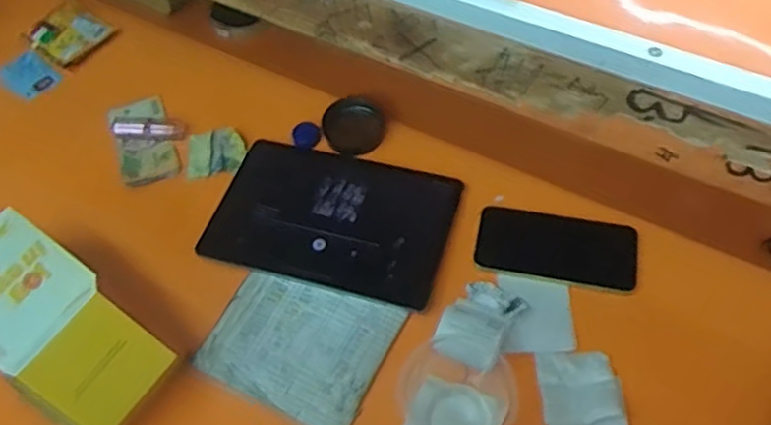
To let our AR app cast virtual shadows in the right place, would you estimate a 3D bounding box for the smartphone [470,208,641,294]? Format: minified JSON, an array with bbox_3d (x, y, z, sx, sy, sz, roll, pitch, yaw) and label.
[{"bbox_3d":[0.172,0.034,0.651,0.155,0.005,0.076,9,59,10],"label":"smartphone"}]

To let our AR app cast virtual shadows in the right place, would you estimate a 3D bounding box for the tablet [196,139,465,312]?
[{"bbox_3d":[-0.058,0.003,0.687,0.249,0.006,0.157,14,60,13],"label":"tablet"}]

